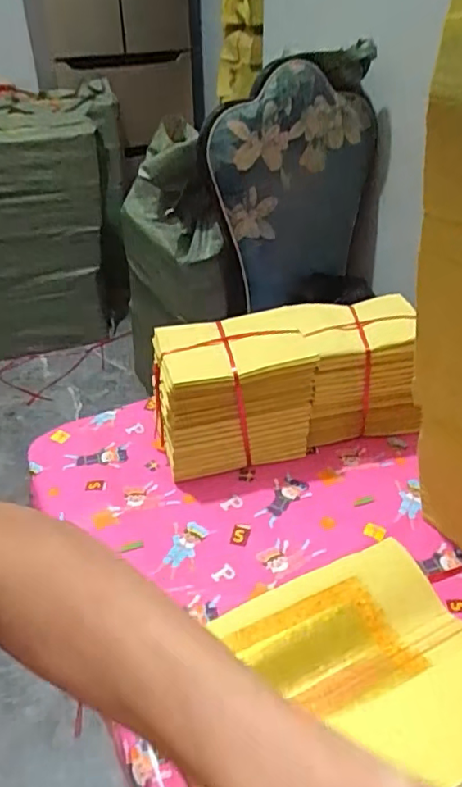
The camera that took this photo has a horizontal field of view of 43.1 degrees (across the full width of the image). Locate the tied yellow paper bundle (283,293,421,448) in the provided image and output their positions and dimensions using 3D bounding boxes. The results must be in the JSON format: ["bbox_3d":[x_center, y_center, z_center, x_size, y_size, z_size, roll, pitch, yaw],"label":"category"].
[{"bbox_3d":[0.144,-0.026,0.726,0.130,0.146,0.113,-8,37,-10],"label":"tied yellow paper bundle"}]

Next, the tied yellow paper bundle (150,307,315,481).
[{"bbox_3d":[0.000,0.001,0.692,0.168,0.145,0.120,-8,37,-10],"label":"tied yellow paper bundle"}]

